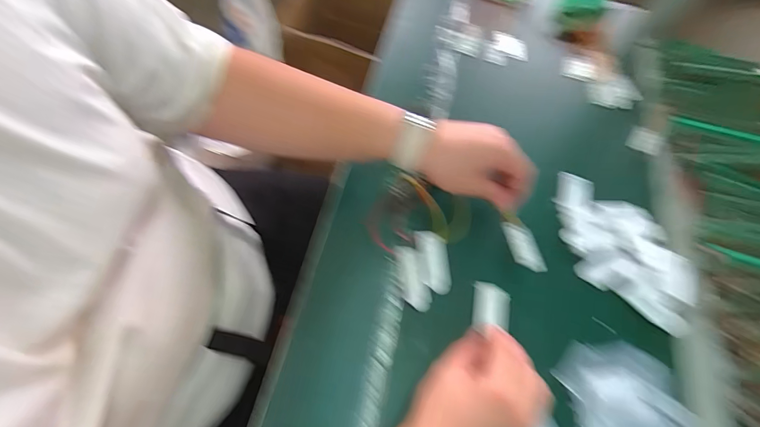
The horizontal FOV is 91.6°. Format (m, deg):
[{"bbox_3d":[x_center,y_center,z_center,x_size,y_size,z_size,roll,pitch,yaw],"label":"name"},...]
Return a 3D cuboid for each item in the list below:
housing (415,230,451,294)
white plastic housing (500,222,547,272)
[{"bbox_3d":[0.057,0.051,0.392,0.031,0.008,0.068,-6,63,-7],"label":"housing"},{"bbox_3d":[0.146,0.034,0.378,0.025,0.014,0.061,-19,62,-14],"label":"white plastic housing"}]

